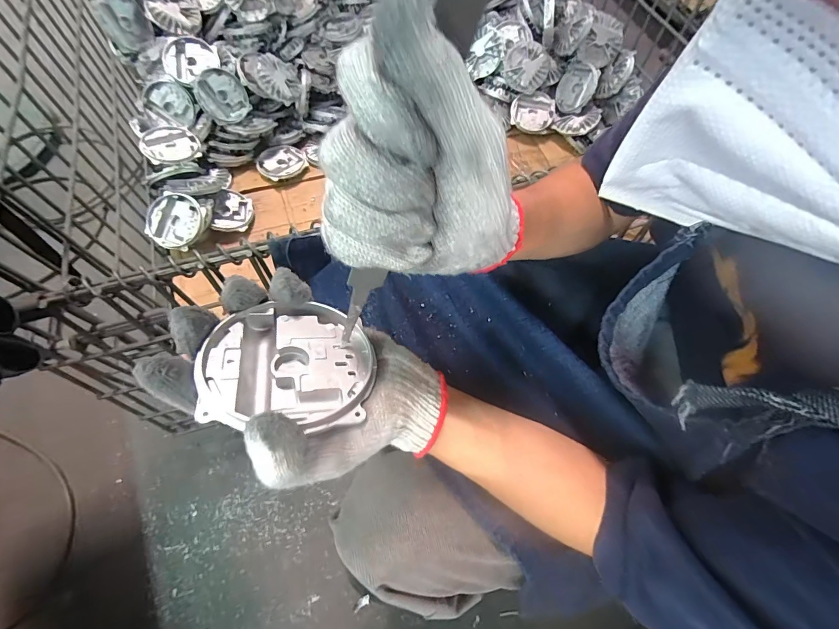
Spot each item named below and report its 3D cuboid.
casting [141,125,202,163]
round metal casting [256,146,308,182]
[{"bbox_3d":[-0.535,-0.363,0.846,0.110,0.029,0.113,1,65,-2],"label":"casting"},{"bbox_3d":[-0.323,-0.360,0.925,0.110,0.022,0.084,-32,70,-16],"label":"round metal casting"}]

